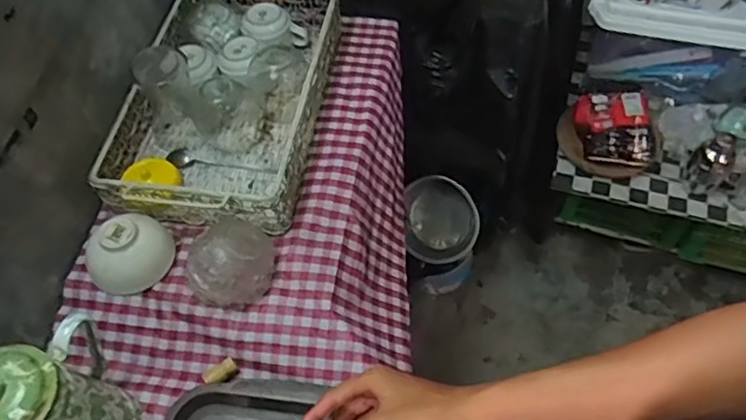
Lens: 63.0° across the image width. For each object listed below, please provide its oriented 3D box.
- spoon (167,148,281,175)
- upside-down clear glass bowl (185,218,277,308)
[{"bbox_3d":[-0.217,-0.070,0.880,0.163,0.008,0.033,5,56,6],"label":"spoon"},{"bbox_3d":[-0.178,0.060,0.761,0.111,0.078,0.100,-38,62,-21],"label":"upside-down clear glass bowl"}]

